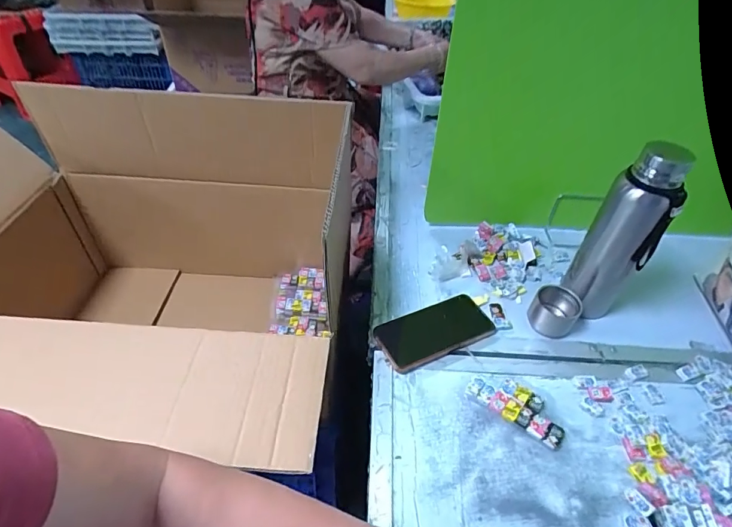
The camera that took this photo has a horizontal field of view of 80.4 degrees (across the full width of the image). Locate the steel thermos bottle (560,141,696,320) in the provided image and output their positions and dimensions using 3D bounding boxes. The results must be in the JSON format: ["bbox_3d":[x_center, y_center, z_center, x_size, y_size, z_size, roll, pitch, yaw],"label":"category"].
[{"bbox_3d":[0.351,-0.043,0.591,0.079,0.269,0.081,27,49,24],"label":"steel thermos bottle"}]

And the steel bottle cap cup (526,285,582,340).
[{"bbox_3d":[0.274,0.070,0.630,0.061,0.045,0.056,1,44,-1],"label":"steel bottle cap cup"}]

